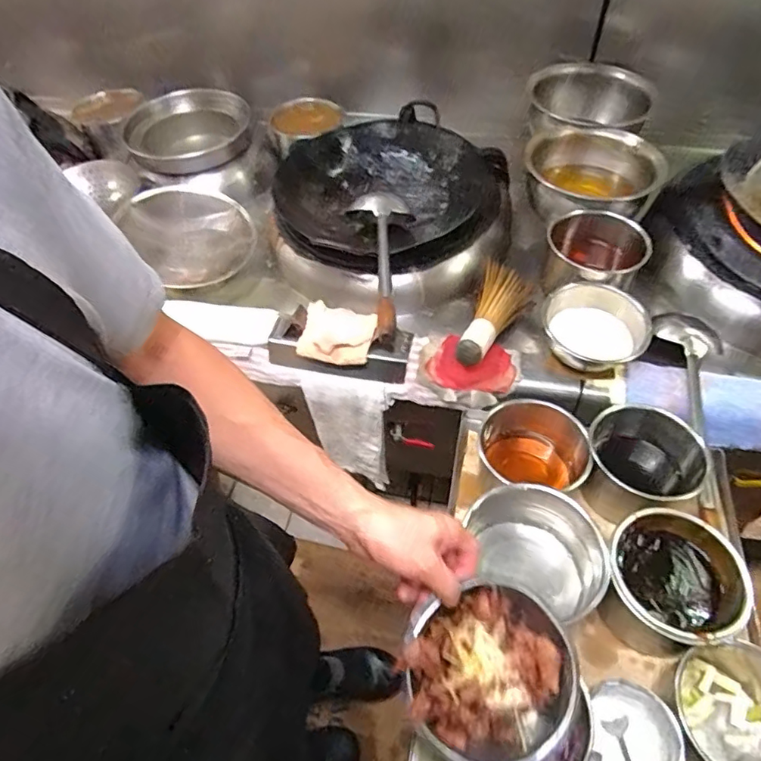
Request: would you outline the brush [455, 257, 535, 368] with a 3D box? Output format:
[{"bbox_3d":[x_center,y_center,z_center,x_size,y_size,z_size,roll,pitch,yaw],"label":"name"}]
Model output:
[{"bbox_3d":[0.200,-0.115,0.965,0.089,0.079,0.261,17,40,16],"label":"brush"}]

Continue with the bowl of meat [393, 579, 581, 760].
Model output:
[{"bbox_3d":[0.108,0.283,0.522,0.166,0.062,0.150,-23,54,-14],"label":"bowl of meat"}]

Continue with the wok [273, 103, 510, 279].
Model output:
[{"bbox_3d":[0.032,-0.393,1.109,0.457,0.099,0.430,-2,52,2],"label":"wok"}]

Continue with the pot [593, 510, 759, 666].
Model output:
[{"bbox_3d":[0.355,0.253,0.667,0.145,0.112,0.149,-2,52,2],"label":"pot"}]

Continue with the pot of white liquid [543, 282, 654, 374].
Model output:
[{"bbox_3d":[0.358,-0.077,0.905,0.163,0.093,0.150,-2,52,2],"label":"pot of white liquid"}]

